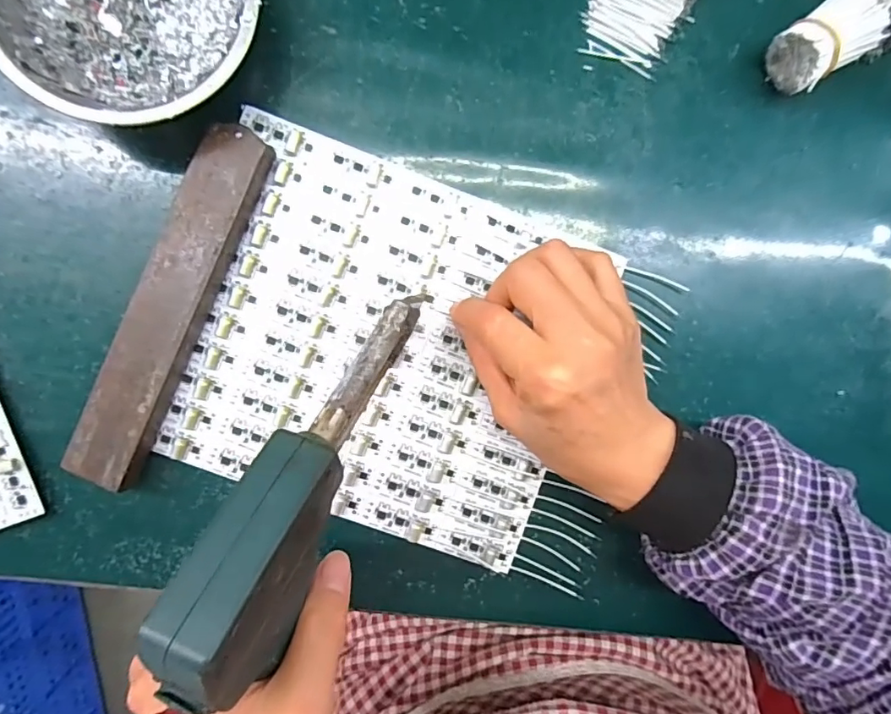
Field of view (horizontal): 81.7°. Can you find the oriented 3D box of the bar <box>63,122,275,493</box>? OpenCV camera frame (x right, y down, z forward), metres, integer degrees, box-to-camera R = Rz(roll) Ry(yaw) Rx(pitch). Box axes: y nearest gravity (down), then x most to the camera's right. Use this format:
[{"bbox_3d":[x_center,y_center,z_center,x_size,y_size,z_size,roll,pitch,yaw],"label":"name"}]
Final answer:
[{"bbox_3d":[-0.147,-0.026,0.276,0.036,0.019,0.198,23,93,-6],"label":"bar"}]

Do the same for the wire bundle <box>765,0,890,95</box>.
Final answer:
[{"bbox_3d":[0.206,-0.171,0.283,0.051,0.034,0.034,-34,97,-1],"label":"wire bundle"}]

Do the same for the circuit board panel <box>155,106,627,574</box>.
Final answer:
[{"bbox_3d":[-0.029,-0.003,0.293,0.206,0.006,0.195,20,91,-6],"label":"circuit board panel"}]

